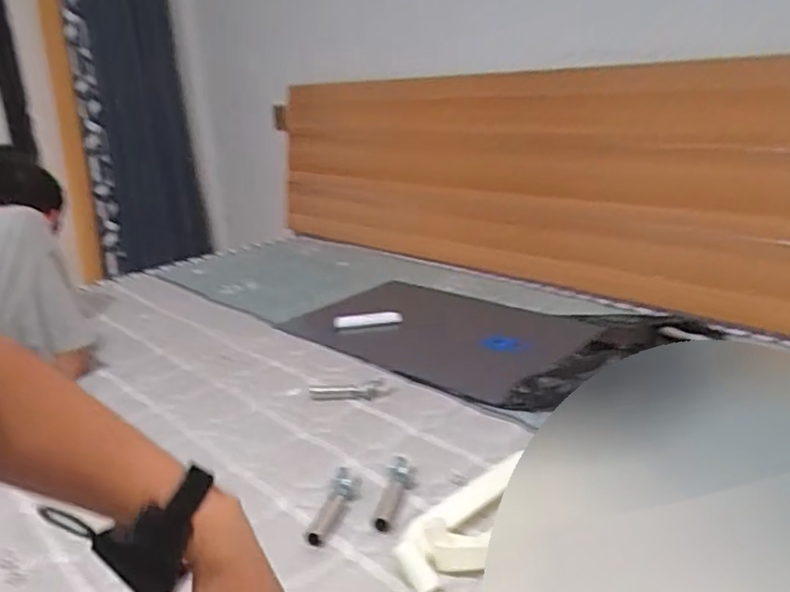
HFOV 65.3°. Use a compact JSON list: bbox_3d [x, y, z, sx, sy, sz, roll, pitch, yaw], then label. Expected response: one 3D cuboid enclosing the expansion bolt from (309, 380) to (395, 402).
[{"bbox_3d":[-0.073,0.154,0.994,0.135,0.022,0.032,-2,19,4],"label":"expansion bolt"}]

